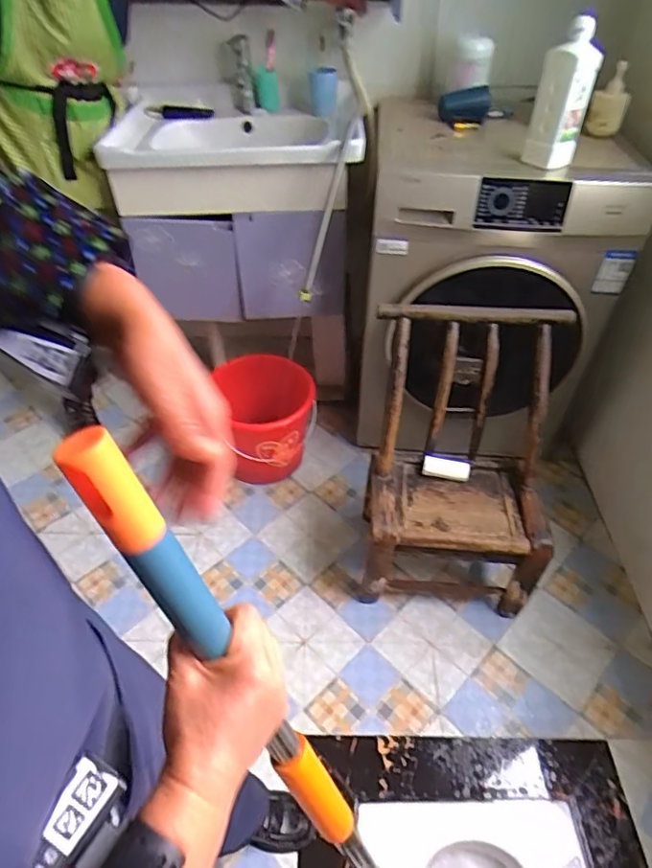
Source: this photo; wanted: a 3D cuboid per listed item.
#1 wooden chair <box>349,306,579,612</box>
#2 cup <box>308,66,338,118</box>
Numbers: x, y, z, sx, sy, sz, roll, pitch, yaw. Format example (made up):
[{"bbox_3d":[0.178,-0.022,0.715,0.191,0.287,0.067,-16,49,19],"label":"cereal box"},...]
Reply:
[{"bbox_3d":[0.296,0.080,1.259,0.389,0.637,0.404,3,45,1],"label":"wooden chair"},{"bbox_3d":[-0.010,-0.969,1.537,0.082,0.114,0.078,2,45,0],"label":"cup"}]

